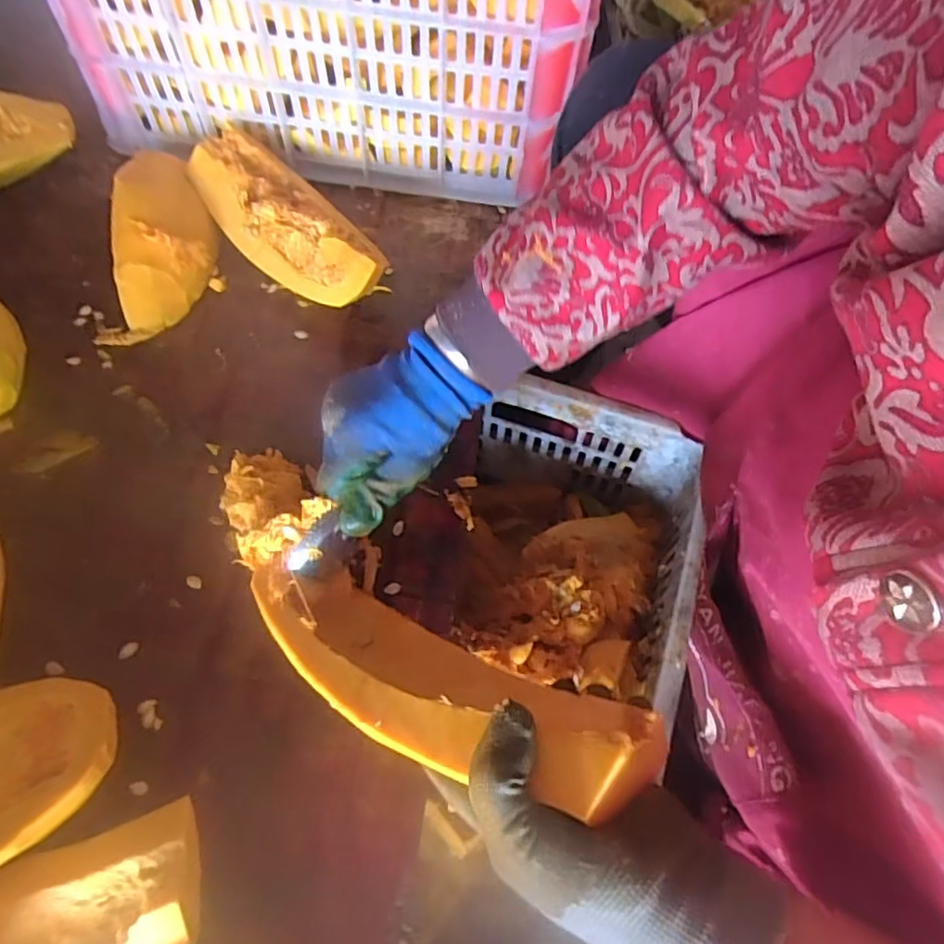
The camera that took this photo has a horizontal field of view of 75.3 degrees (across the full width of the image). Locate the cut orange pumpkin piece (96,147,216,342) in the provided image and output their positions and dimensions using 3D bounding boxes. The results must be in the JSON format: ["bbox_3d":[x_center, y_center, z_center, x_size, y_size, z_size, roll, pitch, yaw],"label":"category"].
[{"bbox_3d":[-0.284,-0.220,0.559,0.082,0.054,0.220,-1,73,-1],"label":"cut orange pumpkin piece"}]

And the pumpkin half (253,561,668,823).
[{"bbox_3d":[-0.025,0.115,0.333,0.241,0.058,0.069,14,59,34],"label":"pumpkin half"}]

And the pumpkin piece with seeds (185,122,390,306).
[{"bbox_3d":[-0.174,-0.235,0.588,0.104,0.067,0.253,-33,66,-17],"label":"pumpkin piece with seeds"}]

